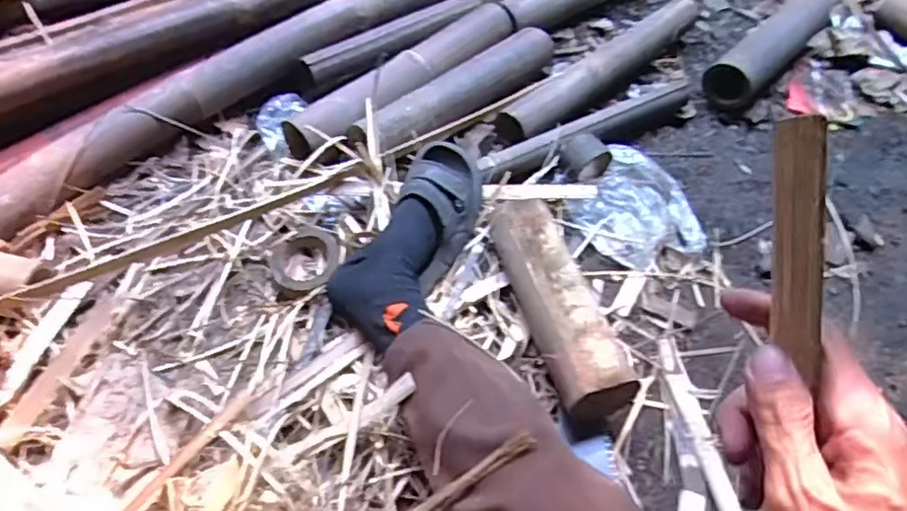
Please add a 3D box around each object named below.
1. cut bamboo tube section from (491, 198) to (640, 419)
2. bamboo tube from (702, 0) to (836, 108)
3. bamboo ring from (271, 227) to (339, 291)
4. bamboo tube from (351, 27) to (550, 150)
[{"bbox_3d":[0.125,0.050,0.752,0.090,0.077,0.291,-11,54,-9],"label":"cut bamboo tube section"},{"bbox_3d":[0.566,-0.369,1.100,0.080,0.081,0.350,38,61,25],"label":"bamboo tube"},{"bbox_3d":[-0.188,0.005,0.799,0.086,0.026,0.085,0,53,0],"label":"bamboo ring"},{"bbox_3d":[0.009,-0.250,0.968,0.084,0.065,0.421,38,61,25],"label":"bamboo tube"}]

